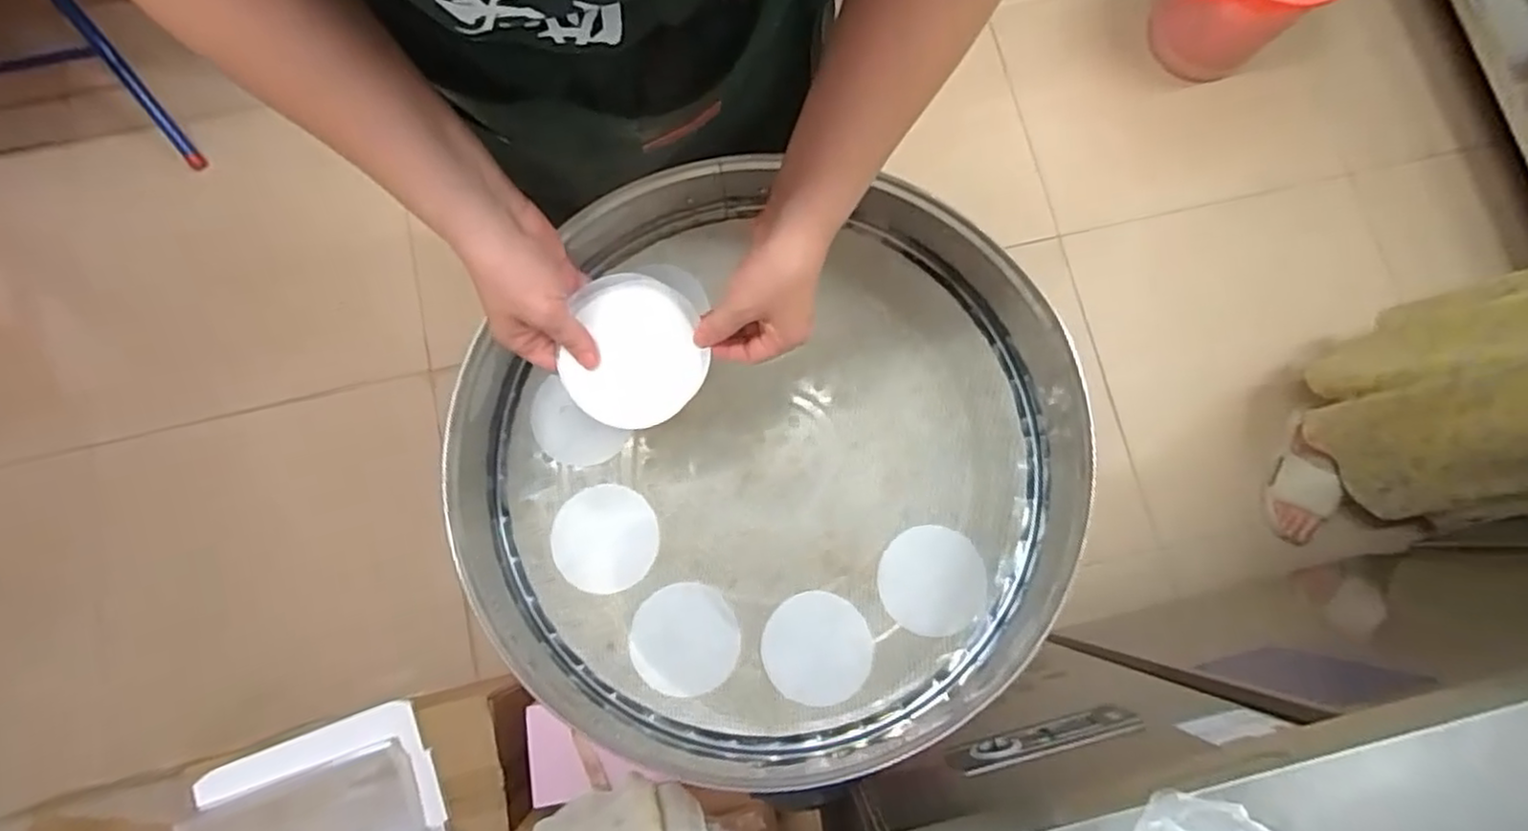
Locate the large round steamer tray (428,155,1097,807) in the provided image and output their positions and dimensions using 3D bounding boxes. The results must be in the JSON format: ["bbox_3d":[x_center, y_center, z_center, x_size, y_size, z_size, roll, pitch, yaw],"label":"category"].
[{"bbox_3d":[-0.002,0.046,0.602,0.545,0.114,0.518,0,79,-1],"label":"large round steamer tray"}]

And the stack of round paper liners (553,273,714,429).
[{"bbox_3d":[-0.090,-0.045,0.495,0.095,0.007,0.105,9,88,-10],"label":"stack of round paper liners"}]

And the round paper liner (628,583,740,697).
[{"bbox_3d":[-0.070,0.197,0.607,0.094,0.004,0.090,0,79,-1],"label":"round paper liner"}]

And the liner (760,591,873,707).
[{"bbox_3d":[0.047,0.206,0.613,0.094,0.005,0.093,-10,80,-3],"label":"liner"}]

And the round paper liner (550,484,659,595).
[{"bbox_3d":[-0.146,0.112,0.632,0.093,0.004,0.094,0,76,1],"label":"round paper liner"}]

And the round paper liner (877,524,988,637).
[{"bbox_3d":[0.151,0.148,0.620,0.093,0.005,0.093,-6,80,-2],"label":"round paper liner"}]

